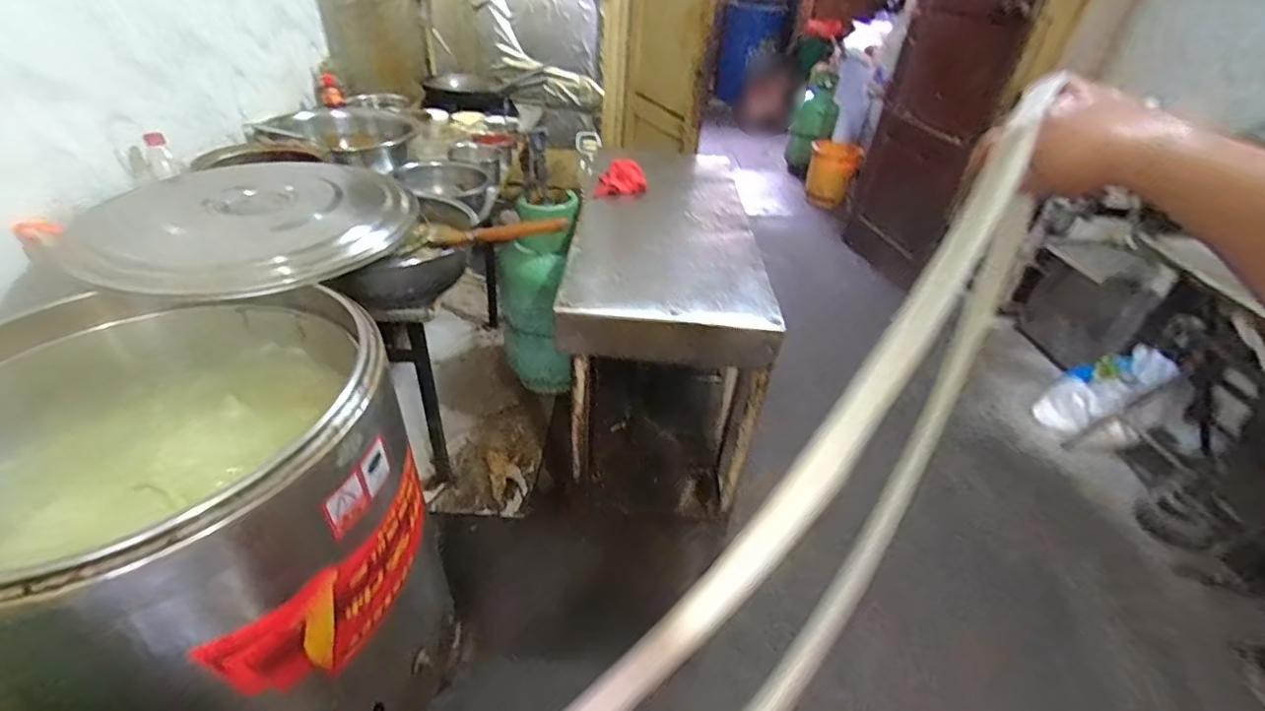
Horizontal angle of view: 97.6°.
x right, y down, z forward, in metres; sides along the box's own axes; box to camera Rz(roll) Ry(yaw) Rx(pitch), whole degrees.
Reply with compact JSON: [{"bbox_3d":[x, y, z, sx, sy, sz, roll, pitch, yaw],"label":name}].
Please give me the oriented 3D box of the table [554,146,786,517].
[{"bbox_3d":[0.082,-0.080,1.658,0.467,0.722,0.955,2,38,-1],"label":"table"}]

